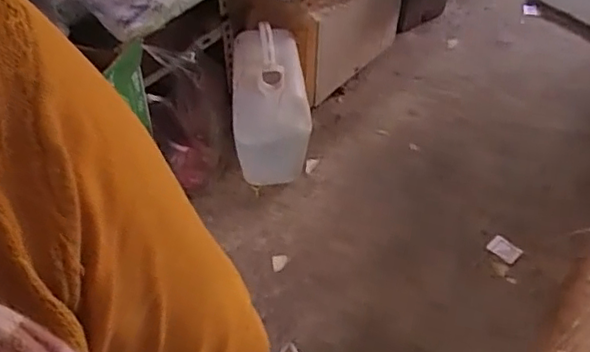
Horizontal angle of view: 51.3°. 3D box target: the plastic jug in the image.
[{"bbox_3d":[-0.042,-0.126,1.139,0.133,0.284,0.185,0,51,0],"label":"plastic jug"}]

